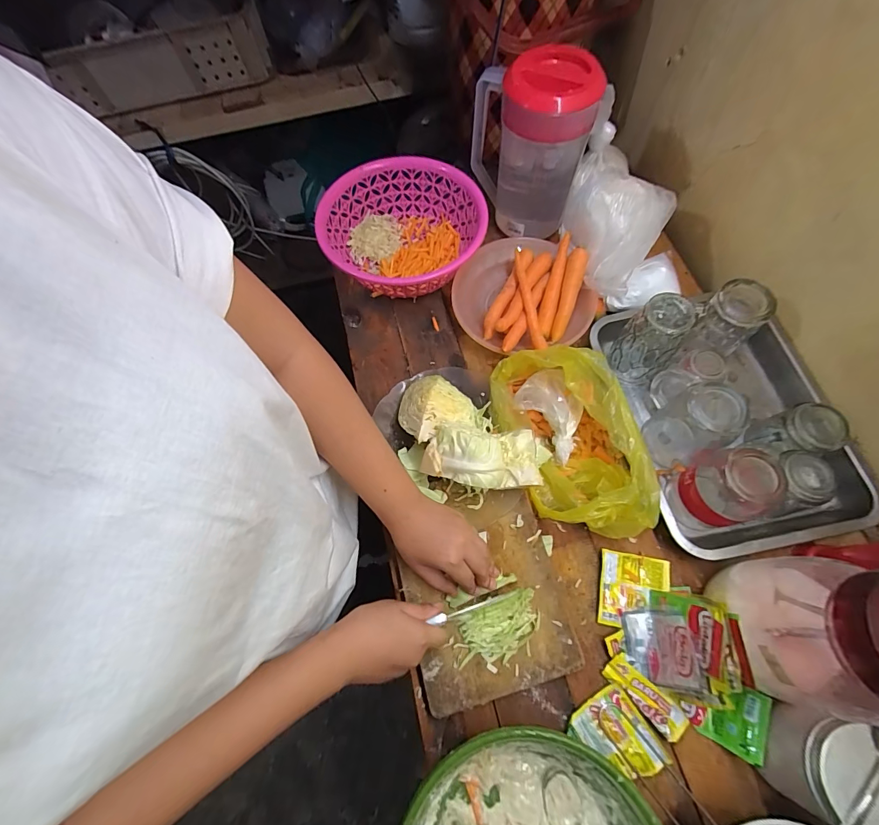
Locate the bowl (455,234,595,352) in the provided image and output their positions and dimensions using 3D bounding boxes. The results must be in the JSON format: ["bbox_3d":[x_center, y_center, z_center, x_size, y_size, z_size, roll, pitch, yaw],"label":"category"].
[{"bbox_3d":[0.129,-0.181,0.616,0.207,0.070,0.209,-1,68,2],"label":"bowl"}]

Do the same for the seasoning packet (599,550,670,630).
[{"bbox_3d":[0.236,0.216,0.480,0.081,0.013,0.083,8,69,6],"label":"seasoning packet"}]

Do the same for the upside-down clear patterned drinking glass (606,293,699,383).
[{"bbox_3d":[0.283,-0.096,0.534,0.069,0.120,0.067,-1,68,2],"label":"upside-down clear patterned drinking glass"}]

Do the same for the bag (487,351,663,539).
[{"bbox_3d":[0.164,0.031,0.504,0.140,0.100,0.258,-20,68,-5],"label":"bag"}]

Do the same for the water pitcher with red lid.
[{"bbox_3d":[0.130,-0.383,0.607,0.158,0.235,0.112,3,68,4],"label":"water pitcher with red lid"}]

